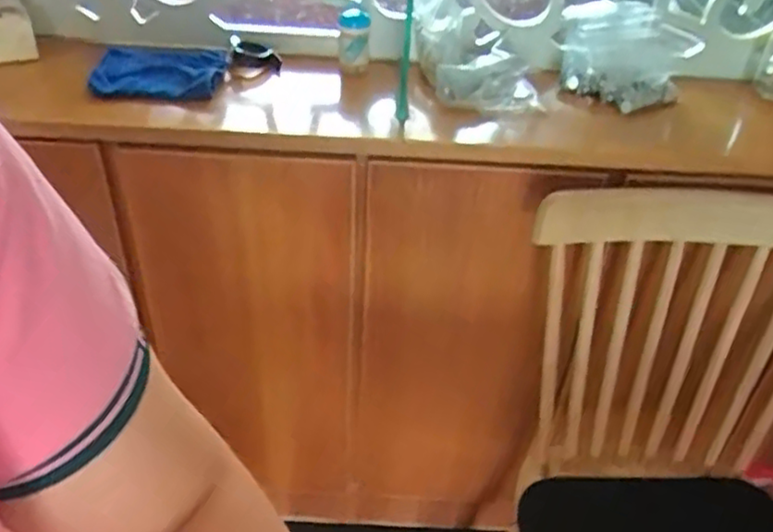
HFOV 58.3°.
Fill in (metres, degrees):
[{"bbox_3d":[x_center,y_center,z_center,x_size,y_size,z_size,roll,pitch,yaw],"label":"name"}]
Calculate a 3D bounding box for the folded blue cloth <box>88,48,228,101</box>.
[{"bbox_3d":[-0.307,-0.261,0.939,0.167,0.027,0.128,4,38,2],"label":"folded blue cloth"}]

